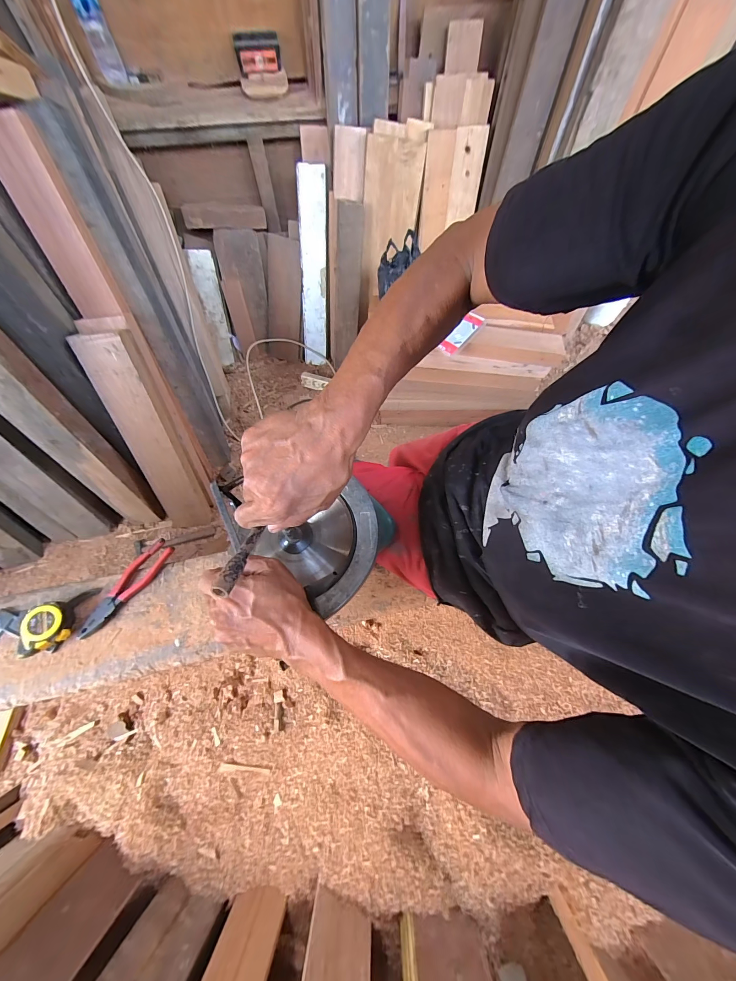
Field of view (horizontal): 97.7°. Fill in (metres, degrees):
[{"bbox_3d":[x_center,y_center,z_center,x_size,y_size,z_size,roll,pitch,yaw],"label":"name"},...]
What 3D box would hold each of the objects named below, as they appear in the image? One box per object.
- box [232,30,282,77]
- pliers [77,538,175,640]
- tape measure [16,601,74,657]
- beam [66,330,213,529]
[{"bbox_3d":[-0.331,-1.317,0.967,0.128,0.074,0.044,-7,67,-5],"label":"box"},{"bbox_3d":[-0.430,0.175,0.572,0.046,0.023,0.193,31,69,11],"label":"pliers"},{"bbox_3d":[-0.531,0.228,0.536,0.060,0.048,0.074,-18,68,-10],"label":"tape measure"},{"bbox_3d":[-0.695,-0.155,1.065,0.162,0.685,0.072,-6,39,-4],"label":"beam"}]

